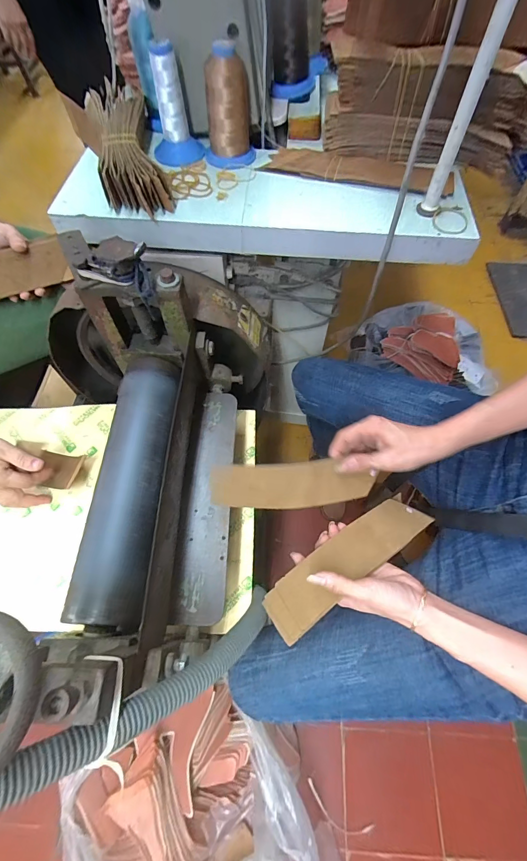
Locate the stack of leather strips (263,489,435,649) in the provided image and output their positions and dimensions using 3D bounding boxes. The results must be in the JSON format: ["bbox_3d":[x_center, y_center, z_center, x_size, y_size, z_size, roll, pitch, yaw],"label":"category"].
[{"bbox_3d":[0.110,0.149,0.421,0.240,0.033,0.070,-29,62,-19],"label":"stack of leather strips"}]

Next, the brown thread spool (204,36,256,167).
[{"bbox_3d":[-0.046,-0.426,0.457,0.065,0.111,0.062,-2,64,-2],"label":"brown thread spool"}]

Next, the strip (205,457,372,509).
[{"bbox_3d":[0.040,0.062,0.402,0.196,0.056,0.013,-1,19,-15],"label":"strip"}]

